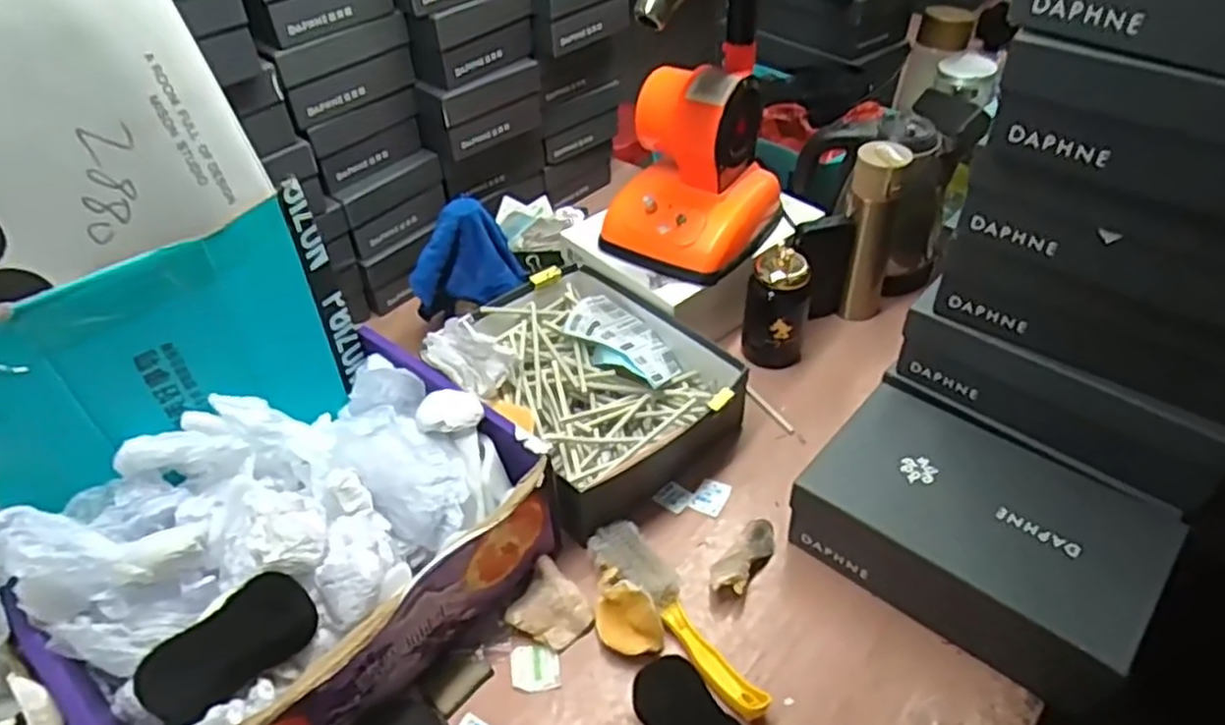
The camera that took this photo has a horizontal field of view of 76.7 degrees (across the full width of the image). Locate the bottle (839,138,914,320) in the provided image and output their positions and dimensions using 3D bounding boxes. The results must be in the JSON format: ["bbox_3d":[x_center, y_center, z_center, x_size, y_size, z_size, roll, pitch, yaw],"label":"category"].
[{"bbox_3d":[0.330,-0.165,1.007,0.064,0.241,0.052,16,46,19],"label":"bottle"}]

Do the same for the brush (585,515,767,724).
[{"bbox_3d":[0.060,0.235,0.734,0.053,0.033,0.227,-28,49,-24],"label":"brush"}]

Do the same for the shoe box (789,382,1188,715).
[{"bbox_3d":[0.347,0.159,0.741,0.286,0.104,0.178,30,52,30],"label":"shoe box"}]

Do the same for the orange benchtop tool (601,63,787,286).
[{"bbox_3d":[0.100,-0.232,0.969,0.170,0.228,0.180,23,49,25],"label":"orange benchtop tool"}]

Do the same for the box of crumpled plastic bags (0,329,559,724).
[{"bbox_3d":[-0.284,0.170,0.701,0.311,0.172,0.414,25,50,26],"label":"box of crumpled plastic bags"}]

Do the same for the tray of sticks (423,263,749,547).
[{"bbox_3d":[-0.033,0.022,0.916,0.269,0.100,0.321,-32,50,-28],"label":"tray of sticks"}]

